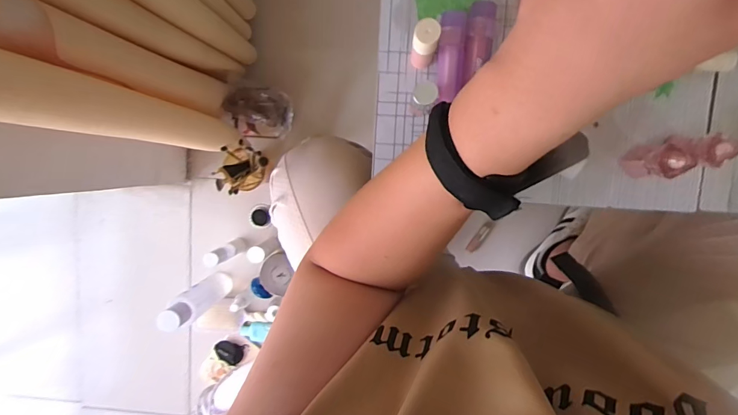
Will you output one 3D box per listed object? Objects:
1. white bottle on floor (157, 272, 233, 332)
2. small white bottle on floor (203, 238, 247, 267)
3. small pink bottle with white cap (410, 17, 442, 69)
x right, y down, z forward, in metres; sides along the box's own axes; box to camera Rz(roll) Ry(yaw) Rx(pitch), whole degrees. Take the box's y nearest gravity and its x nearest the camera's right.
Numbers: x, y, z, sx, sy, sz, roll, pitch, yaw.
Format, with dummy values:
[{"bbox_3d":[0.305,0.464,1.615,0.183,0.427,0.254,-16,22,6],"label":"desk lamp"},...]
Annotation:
[{"bbox_3d":[-0.370,0.200,0.862,0.057,0.225,0.060,0,96,3],"label":"white bottle on floor"},{"bbox_3d":[-0.315,0.098,0.888,0.035,0.162,0.030,-33,94,6],"label":"small white bottle on floor"},{"bbox_3d":[0.045,-0.134,0.332,0.020,0.073,0.020,0,96,3],"label":"small pink bottle with white cap"}]

